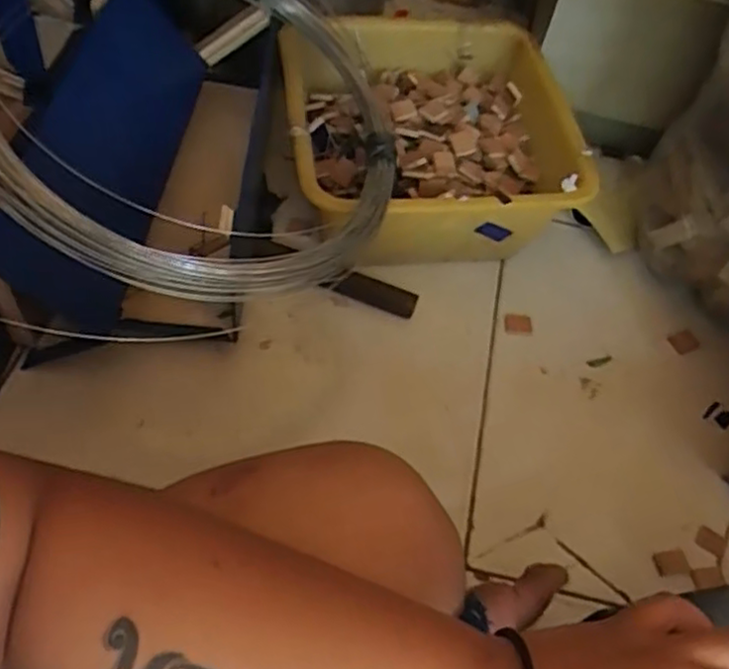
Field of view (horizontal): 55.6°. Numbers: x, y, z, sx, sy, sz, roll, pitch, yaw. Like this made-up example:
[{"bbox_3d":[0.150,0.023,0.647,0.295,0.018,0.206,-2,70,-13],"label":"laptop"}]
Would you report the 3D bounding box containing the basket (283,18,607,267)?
[{"bbox_3d":[0.059,-0.179,0.693,0.267,0.133,0.270,-4,57,-9],"label":"basket"}]

